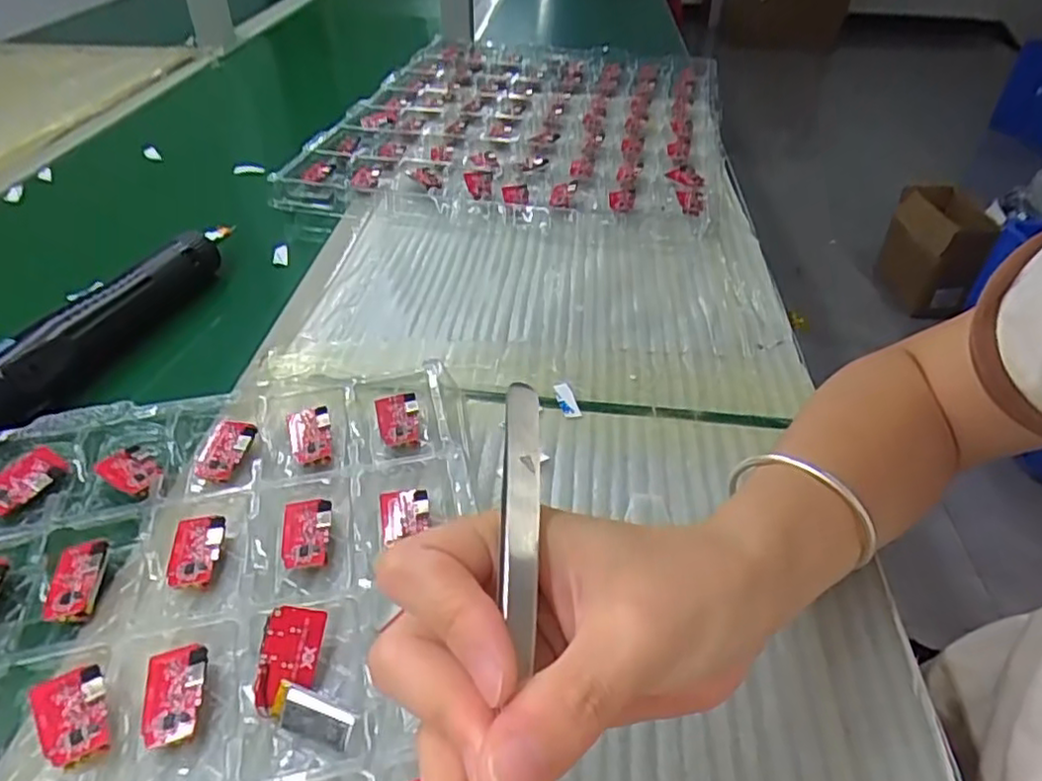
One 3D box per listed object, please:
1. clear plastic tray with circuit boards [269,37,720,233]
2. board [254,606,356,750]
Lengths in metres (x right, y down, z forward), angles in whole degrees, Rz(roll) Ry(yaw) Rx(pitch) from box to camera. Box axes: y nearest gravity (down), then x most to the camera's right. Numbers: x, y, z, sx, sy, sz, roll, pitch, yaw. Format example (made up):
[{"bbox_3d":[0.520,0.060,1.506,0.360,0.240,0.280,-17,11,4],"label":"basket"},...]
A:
[{"bbox_3d":[0.020,-0.300,0.713,0.359,0.016,0.489,9,41,9],"label":"clear plastic tray with circuit boards"},{"bbox_3d":[-0.082,0.108,0.249,0.031,0.010,0.054,-27,55,-7],"label":"board"}]

